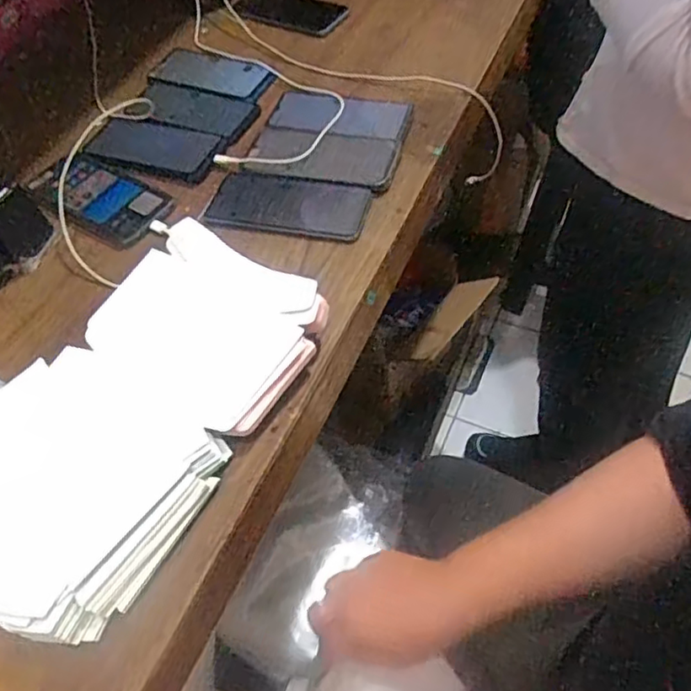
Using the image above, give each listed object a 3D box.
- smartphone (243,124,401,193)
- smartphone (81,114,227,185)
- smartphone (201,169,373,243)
[{"bbox_3d":[-0.028,-0.213,0.691,0.168,0.010,0.085,15,55,15],"label":"smartphone"},{"bbox_3d":[-0.221,-0.229,0.722,0.154,0.008,0.069,15,77,10],"label":"smartphone"},{"bbox_3d":[-0.061,-0.150,0.659,0.169,0.015,0.082,11,54,12],"label":"smartphone"}]

